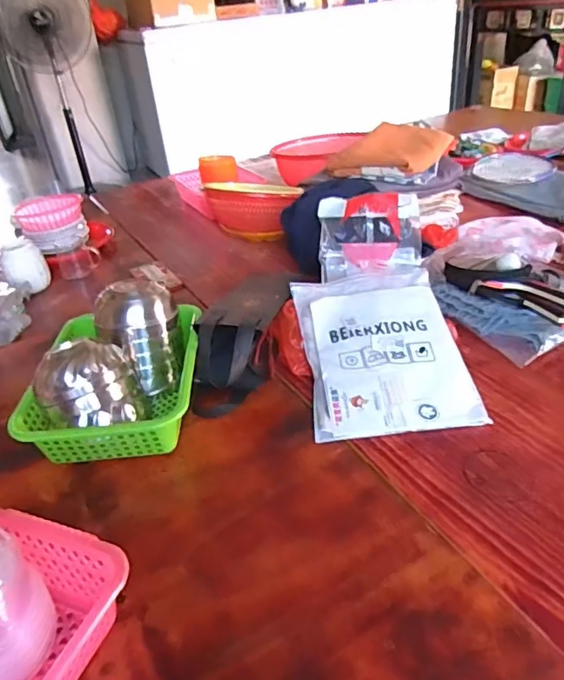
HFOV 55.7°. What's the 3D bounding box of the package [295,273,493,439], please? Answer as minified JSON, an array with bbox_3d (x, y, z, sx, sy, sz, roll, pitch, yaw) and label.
[{"bbox_3d":[0.145,0.004,0.795,0.220,0.019,0.311,-7,47,0],"label":"package"}]

